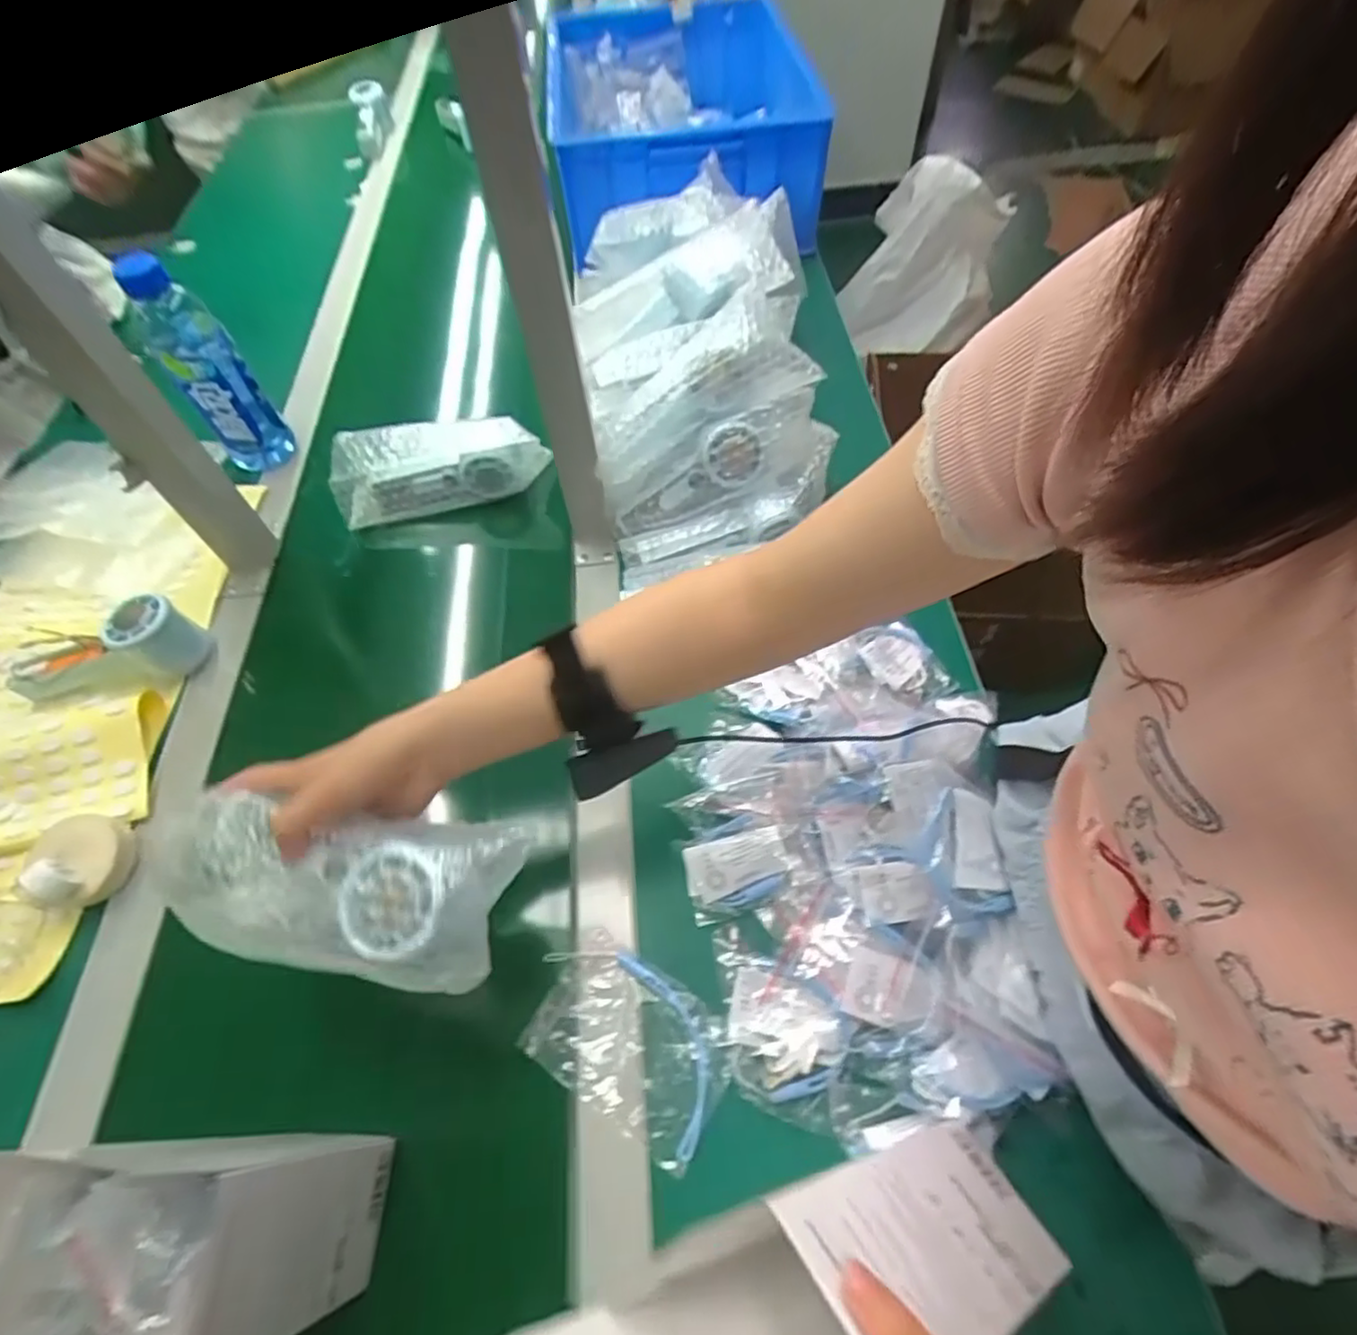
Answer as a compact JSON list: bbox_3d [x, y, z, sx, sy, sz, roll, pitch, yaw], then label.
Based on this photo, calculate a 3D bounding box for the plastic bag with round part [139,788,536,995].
[{"bbox_3d":[-0.195,0.118,0.377,0.207,0.042,0.085,6,58,7],"label":"plastic bag with round part"}]

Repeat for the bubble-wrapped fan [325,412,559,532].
[{"bbox_3d":[-0.238,-0.199,0.684,0.203,0.070,0.066,-6,58,-1],"label":"bubble-wrapped fan"}]

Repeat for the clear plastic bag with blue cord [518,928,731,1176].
[{"bbox_3d":[-0.031,0.242,0.444,0.129,0.010,0.085,29,63,19],"label":"clear plastic bag with blue cord"}]

